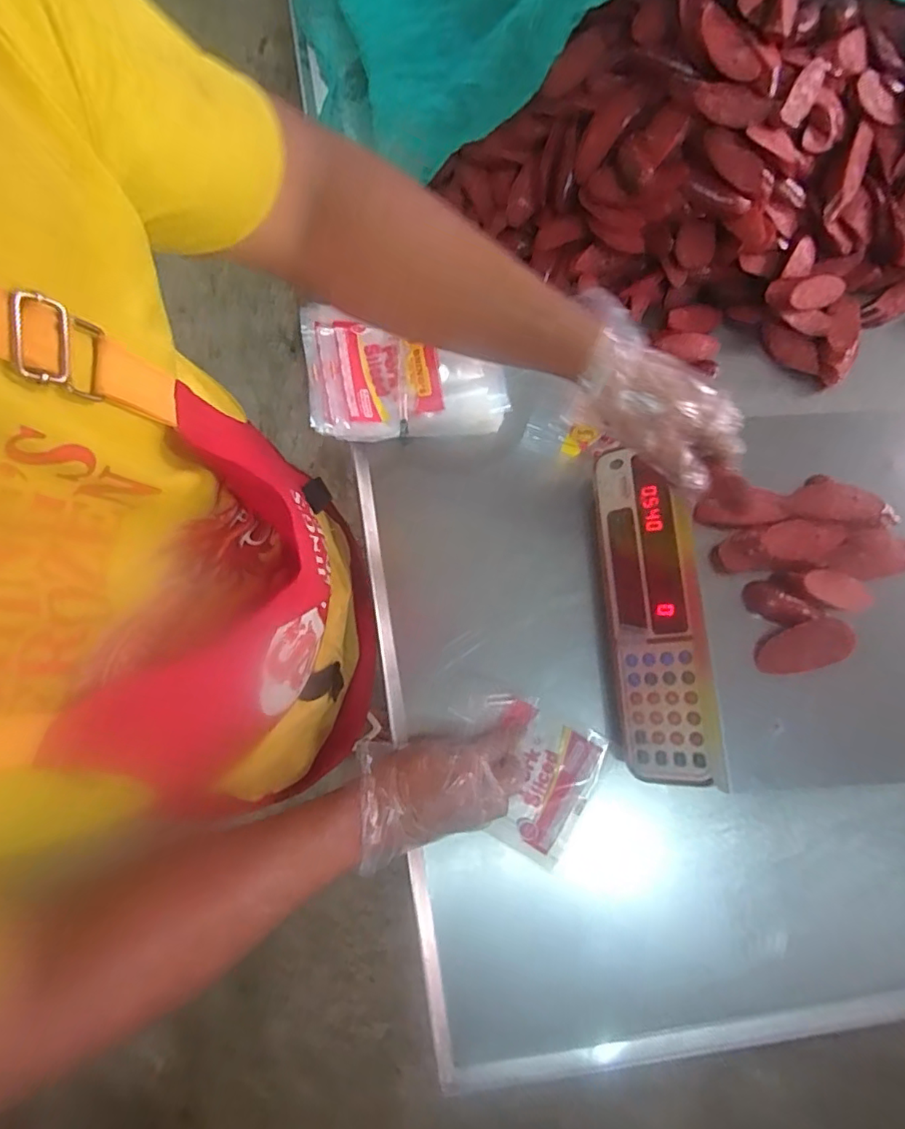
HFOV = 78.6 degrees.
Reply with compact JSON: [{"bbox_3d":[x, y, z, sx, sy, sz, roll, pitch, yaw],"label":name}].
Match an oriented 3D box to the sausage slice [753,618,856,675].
[{"bbox_3d":[0.312,0.074,0.493,0.078,0.007,0.040,-26,62,27],"label":"sausage slice"}]

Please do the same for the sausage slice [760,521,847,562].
[{"bbox_3d":[0.321,-0.021,0.507,0.074,0.010,0.035,-3,79,0],"label":"sausage slice"}]

